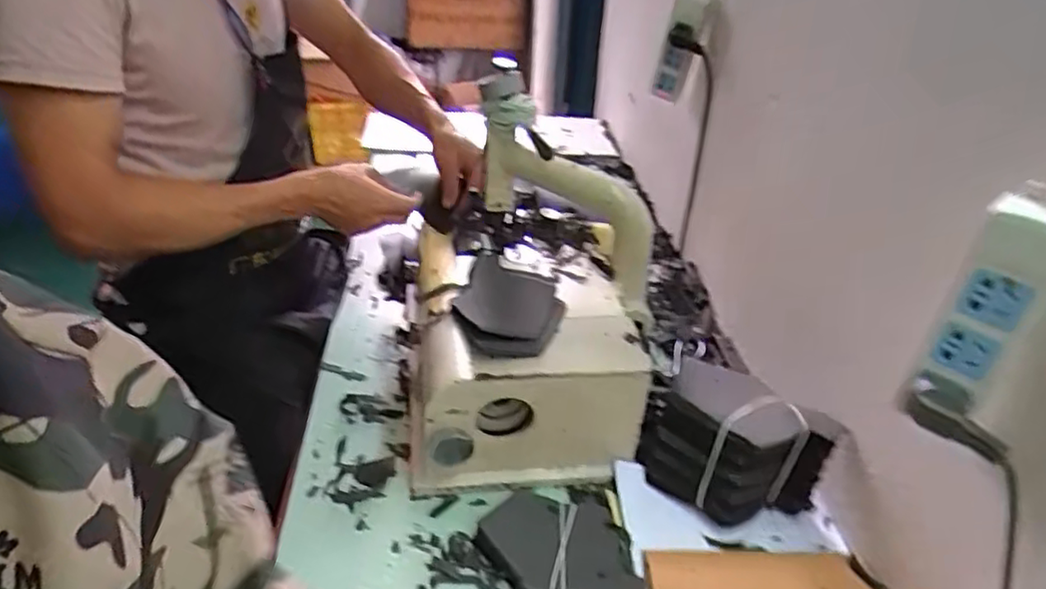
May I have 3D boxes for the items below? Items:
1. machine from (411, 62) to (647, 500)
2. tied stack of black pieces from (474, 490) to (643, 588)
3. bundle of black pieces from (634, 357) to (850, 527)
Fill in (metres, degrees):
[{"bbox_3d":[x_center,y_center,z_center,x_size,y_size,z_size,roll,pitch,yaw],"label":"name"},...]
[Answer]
[{"bbox_3d":[0.014,-0.002,0.711,0.273,0.302,0.299,0,35,-6],"label":"machine"},{"bbox_3d":[0.038,0.237,0.611,0.153,0.030,0.101,11,36,10],"label":"tied stack of black pieces"},{"bbox_3d":[0.213,0.154,0.662,0.171,0.091,0.108,23,39,25],"label":"bundle of black pieces"}]

